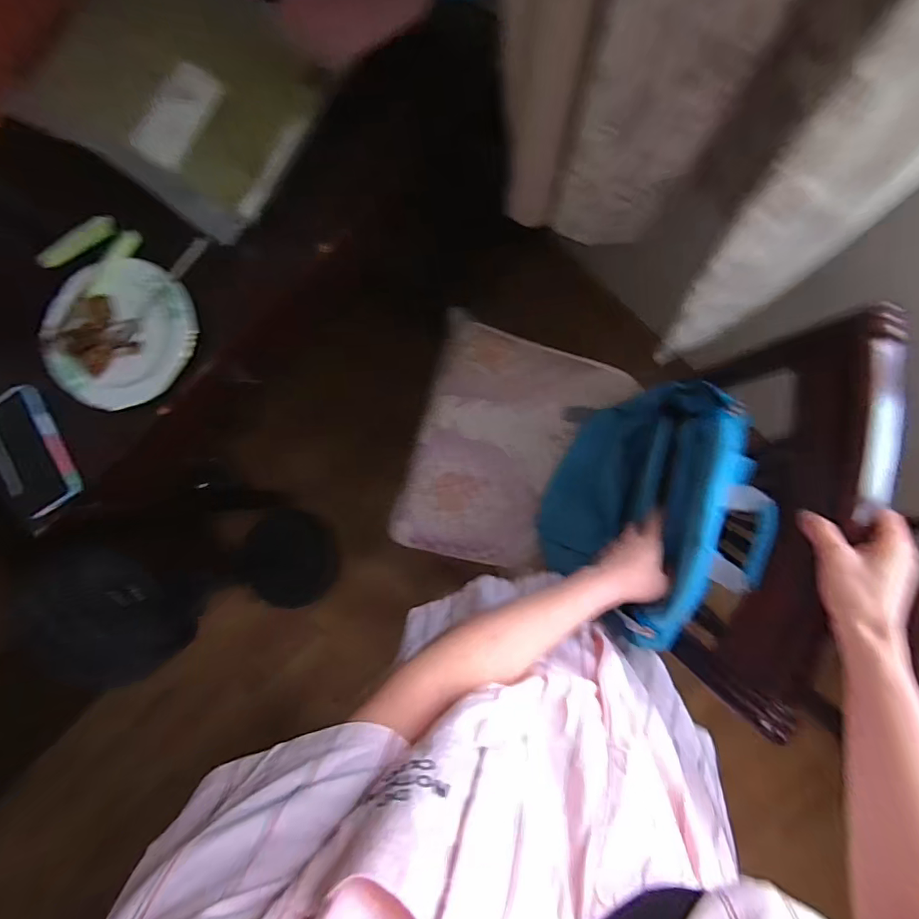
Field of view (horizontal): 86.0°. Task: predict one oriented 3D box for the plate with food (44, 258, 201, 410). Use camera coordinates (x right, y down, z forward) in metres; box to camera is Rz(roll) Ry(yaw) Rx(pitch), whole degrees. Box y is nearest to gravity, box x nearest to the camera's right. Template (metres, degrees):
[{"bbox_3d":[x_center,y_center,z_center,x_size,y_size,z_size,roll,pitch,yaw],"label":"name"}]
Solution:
[{"bbox_3d":[-0.447,-0.167,0.637,0.193,0.024,0.188,0,87,6],"label":"plate with food"}]

